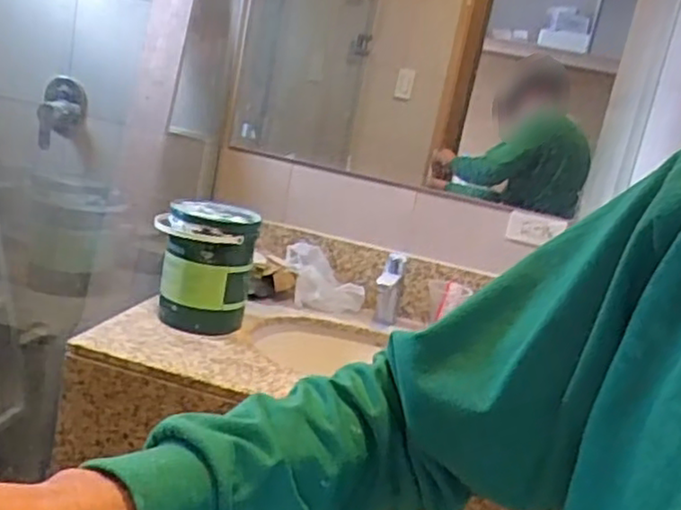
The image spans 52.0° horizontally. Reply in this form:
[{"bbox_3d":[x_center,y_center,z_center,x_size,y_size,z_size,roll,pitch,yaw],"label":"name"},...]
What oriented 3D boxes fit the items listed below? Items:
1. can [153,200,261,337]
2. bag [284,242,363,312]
[{"bbox_3d":[-0.267,0.026,1.359,0.189,0.230,0.158,11,13,-2],"label":"can"},{"bbox_3d":[-0.038,0.068,1.629,0.179,0.157,0.121,5,13,-11],"label":"bag"}]

